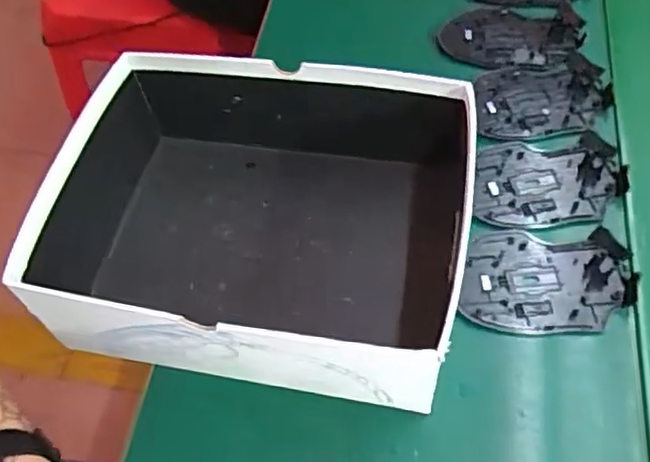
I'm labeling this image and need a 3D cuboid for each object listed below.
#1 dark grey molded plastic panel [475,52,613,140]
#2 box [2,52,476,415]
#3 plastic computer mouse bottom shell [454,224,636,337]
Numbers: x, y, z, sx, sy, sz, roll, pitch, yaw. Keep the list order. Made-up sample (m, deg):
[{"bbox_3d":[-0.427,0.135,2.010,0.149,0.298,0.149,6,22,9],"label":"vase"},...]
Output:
[{"bbox_3d":[0.171,-0.106,0.513,0.106,0.007,0.077,-8,57,-2],"label":"dark grey molded plastic panel"},{"bbox_3d":[-0.042,-0.010,0.416,0.237,0.085,0.192,8,58,8],"label":"box"},{"bbox_3d":[0.144,0.031,0.425,0.107,0.008,0.074,3,57,5],"label":"plastic computer mouse bottom shell"}]

